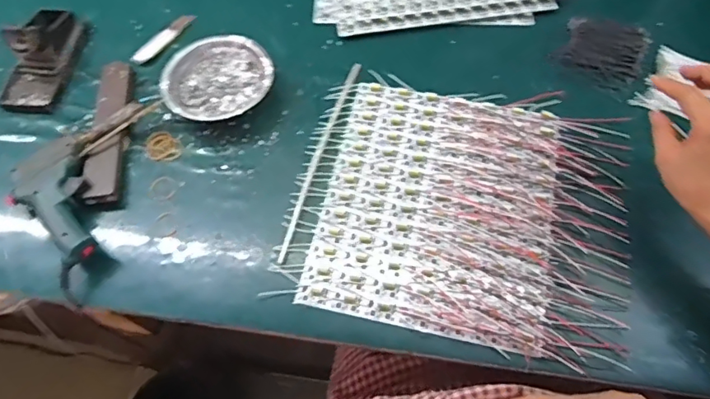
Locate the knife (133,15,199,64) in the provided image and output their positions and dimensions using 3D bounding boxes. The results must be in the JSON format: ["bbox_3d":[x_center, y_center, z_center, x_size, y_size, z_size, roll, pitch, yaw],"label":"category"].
[{"bbox_3d":[-0.261,-0.221,0.713,0.022,0.011,0.099,38,70,19],"label":"knife"}]

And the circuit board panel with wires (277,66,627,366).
[{"bbox_3d":[0.116,0.005,0.575,0.339,0.017,0.293,12,64,8],"label":"circuit board panel with wires"}]

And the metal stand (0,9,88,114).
[{"bbox_3d":[-0.412,-0.193,0.676,0.074,0.060,0.152,6,62,5],"label":"metal stand"}]

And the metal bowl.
[{"bbox_3d":[-0.169,-0.146,0.649,0.130,0.038,0.122,-1,63,2],"label":"metal bowl"}]

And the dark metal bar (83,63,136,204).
[{"bbox_3d":[-0.294,-0.087,0.634,0.042,0.024,0.209,-8,63,-2],"label":"dark metal bar"}]

